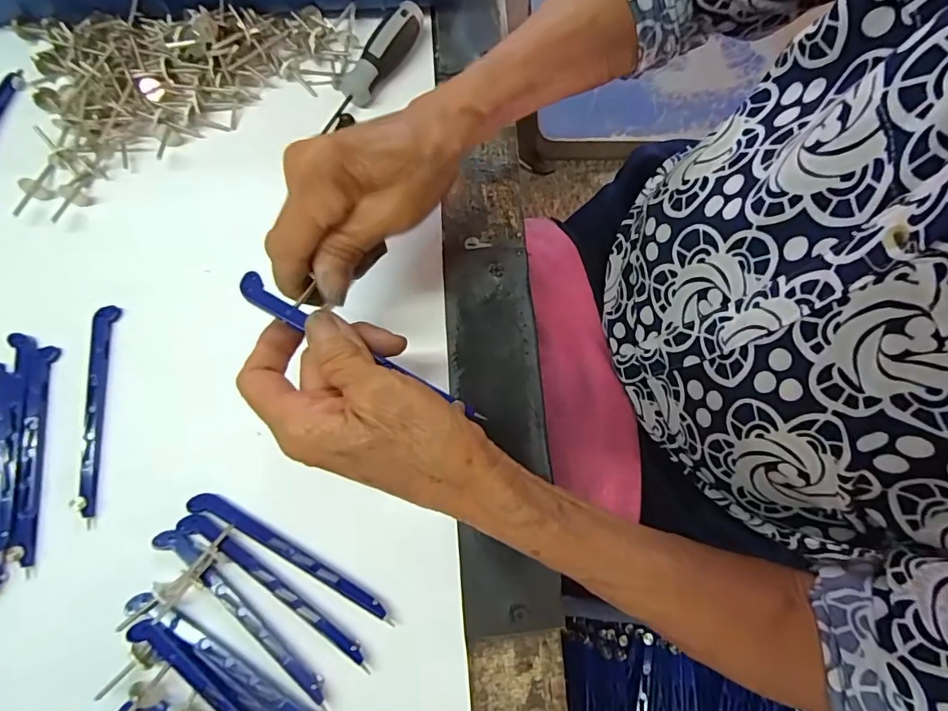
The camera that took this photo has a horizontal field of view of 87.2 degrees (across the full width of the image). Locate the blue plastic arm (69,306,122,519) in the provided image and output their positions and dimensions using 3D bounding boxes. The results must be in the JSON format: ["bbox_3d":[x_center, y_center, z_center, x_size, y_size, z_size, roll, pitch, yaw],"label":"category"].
[{"bbox_3d":[-0.221,0.029,0.287,0.016,0.007,0.121,-4,75,-2],"label":"blue plastic arm"}]

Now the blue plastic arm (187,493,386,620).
[{"bbox_3d":[-0.100,0.105,0.264,0.120,0.006,0.012,27,77,6],"label":"blue plastic arm"}]

